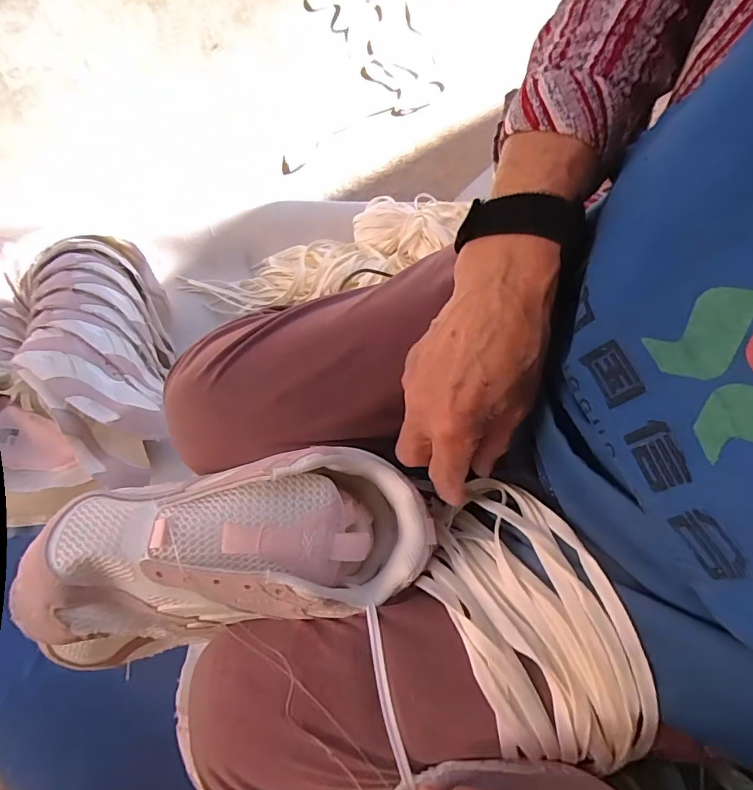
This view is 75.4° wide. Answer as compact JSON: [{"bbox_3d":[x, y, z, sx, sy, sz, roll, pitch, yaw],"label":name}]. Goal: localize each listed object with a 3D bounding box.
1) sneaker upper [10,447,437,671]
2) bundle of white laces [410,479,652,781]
[{"bbox_3d":[-0.086,0.091,0.288,0.228,0.073,0.092,-10,73,-7],"label":"sneaker upper"},{"bbox_3d":[0.084,0.127,0.285,0.082,0.075,0.160,-27,74,-6],"label":"bundle of white laces"}]

